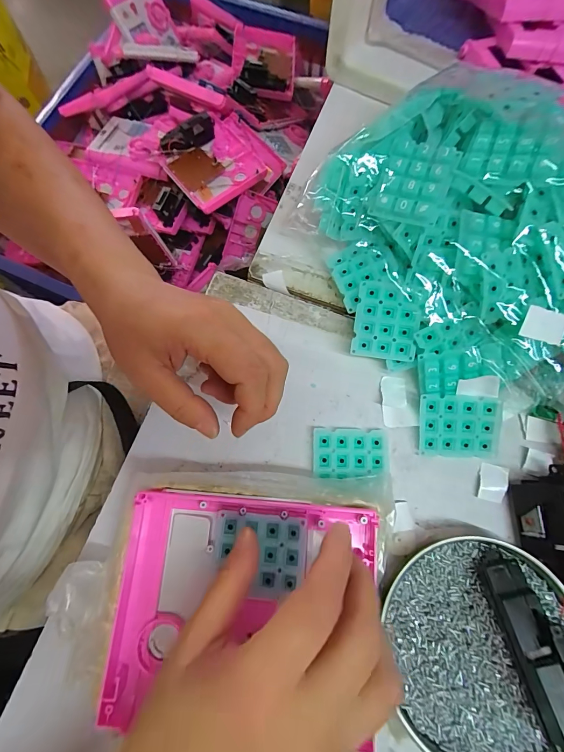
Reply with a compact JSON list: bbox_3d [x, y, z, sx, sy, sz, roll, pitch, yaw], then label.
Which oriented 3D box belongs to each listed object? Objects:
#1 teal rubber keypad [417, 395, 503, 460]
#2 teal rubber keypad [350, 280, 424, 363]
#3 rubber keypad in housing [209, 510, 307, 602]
[{"bbox_3d":[0.141,0.041,0.274,0.060,0.004,0.050,3,99,7],"label":"teal rubber keypad"},{"bbox_3d":[0.084,-0.044,0.275,0.048,0.004,0.059,8,97,9],"label":"teal rubber keypad"},{"bbox_3d":[-0.015,0.117,0.224,0.060,0.004,0.049,5,75,2],"label":"rubber keypad in housing"}]

